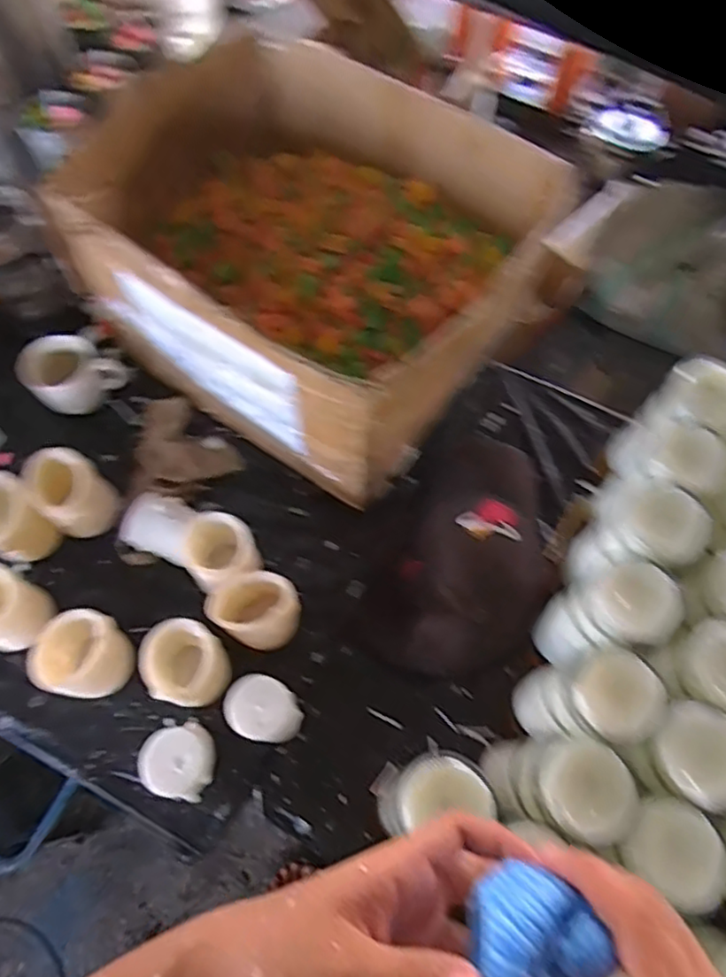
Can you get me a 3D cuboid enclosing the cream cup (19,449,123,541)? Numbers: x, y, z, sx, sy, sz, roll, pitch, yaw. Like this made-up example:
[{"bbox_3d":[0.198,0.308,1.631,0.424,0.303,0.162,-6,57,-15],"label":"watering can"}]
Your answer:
[{"bbox_3d":[-0.319,0.004,0.689,0.076,0.087,0.071,1,66,-2],"label":"cream cup"}]

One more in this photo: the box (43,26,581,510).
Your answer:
[{"bbox_3d":[-0.060,-0.271,0.731,0.472,0.231,0.401,41,71,15],"label":"box"}]

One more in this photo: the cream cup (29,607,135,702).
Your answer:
[{"bbox_3d":[-0.273,0.164,0.622,0.070,0.085,0.079,17,66,6],"label":"cream cup"}]

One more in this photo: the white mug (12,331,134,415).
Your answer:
[{"bbox_3d":[-0.345,-0.139,0.754,0.098,0.076,0.066,-38,72,-17],"label":"white mug"}]

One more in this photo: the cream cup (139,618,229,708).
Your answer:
[{"bbox_3d":[-0.170,0.177,0.628,0.069,0.100,0.072,1,66,-2],"label":"cream cup"}]

